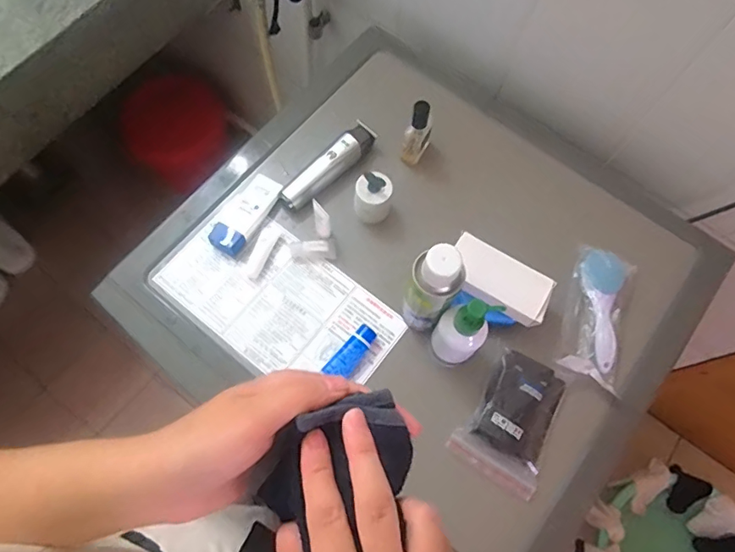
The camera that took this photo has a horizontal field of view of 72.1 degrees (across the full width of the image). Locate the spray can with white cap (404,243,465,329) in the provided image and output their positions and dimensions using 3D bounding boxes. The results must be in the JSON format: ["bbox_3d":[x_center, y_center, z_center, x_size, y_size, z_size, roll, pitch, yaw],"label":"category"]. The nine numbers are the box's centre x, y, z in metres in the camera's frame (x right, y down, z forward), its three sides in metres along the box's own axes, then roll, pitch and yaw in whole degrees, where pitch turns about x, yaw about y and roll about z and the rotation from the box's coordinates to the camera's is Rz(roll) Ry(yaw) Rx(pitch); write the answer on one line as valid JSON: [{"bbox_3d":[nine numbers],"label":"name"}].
[{"bbox_3d":[0.063,0.015,0.516,0.048,0.150,0.043,31,72,8],"label":"spray can with white cap"}]

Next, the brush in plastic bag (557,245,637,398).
[{"bbox_3d":[0.267,0.045,0.584,0.073,0.032,0.152,21,71,5],"label":"brush in plastic bag"}]

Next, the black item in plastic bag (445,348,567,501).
[{"bbox_3d":[0.161,0.155,0.542,0.092,0.027,0.128,33,72,9],"label":"black item in plastic bag"}]

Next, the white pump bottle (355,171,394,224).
[{"bbox_3d":[0.006,-0.096,0.614,0.046,0.066,0.041,7,70,0],"label":"white pump bottle"}]

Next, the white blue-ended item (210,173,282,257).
[{"bbox_3d":[-0.155,-0.080,0.638,0.047,0.017,0.107,32,72,9],"label":"white blue-ended item"}]

